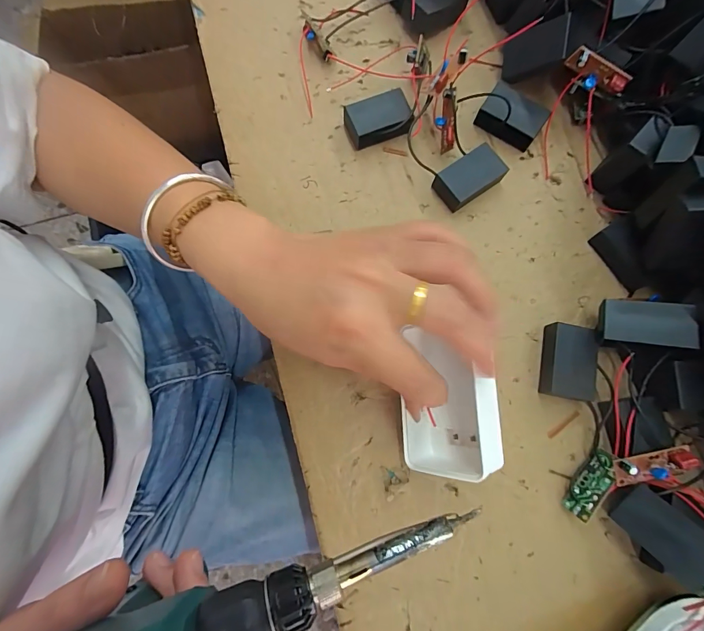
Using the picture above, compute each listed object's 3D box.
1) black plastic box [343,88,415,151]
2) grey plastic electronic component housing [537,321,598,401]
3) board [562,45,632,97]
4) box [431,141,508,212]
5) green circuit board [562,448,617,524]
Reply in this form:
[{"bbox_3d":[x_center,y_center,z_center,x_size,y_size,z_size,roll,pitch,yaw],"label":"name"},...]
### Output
[{"bbox_3d":[0.019,-0.151,0.279,0.051,0.017,0.031,-23,79,-5],"label":"black plastic box"},{"bbox_3d":[0.146,0.032,0.242,0.031,0.015,0.048,8,78,1],"label":"grey plastic electronic component housing"},{"bbox_3d":[0.174,-0.170,0.254,0.048,0.018,0.009,21,78,-12],"label":"board"},{"bbox_3d":[0.086,-0.101,0.268,0.050,0.019,0.030,-31,80,-7],"label":"box"},{"bbox_3d":[0.150,0.106,0.225,0.007,0.018,0.043,37,83,-35],"label":"green circuit board"}]

